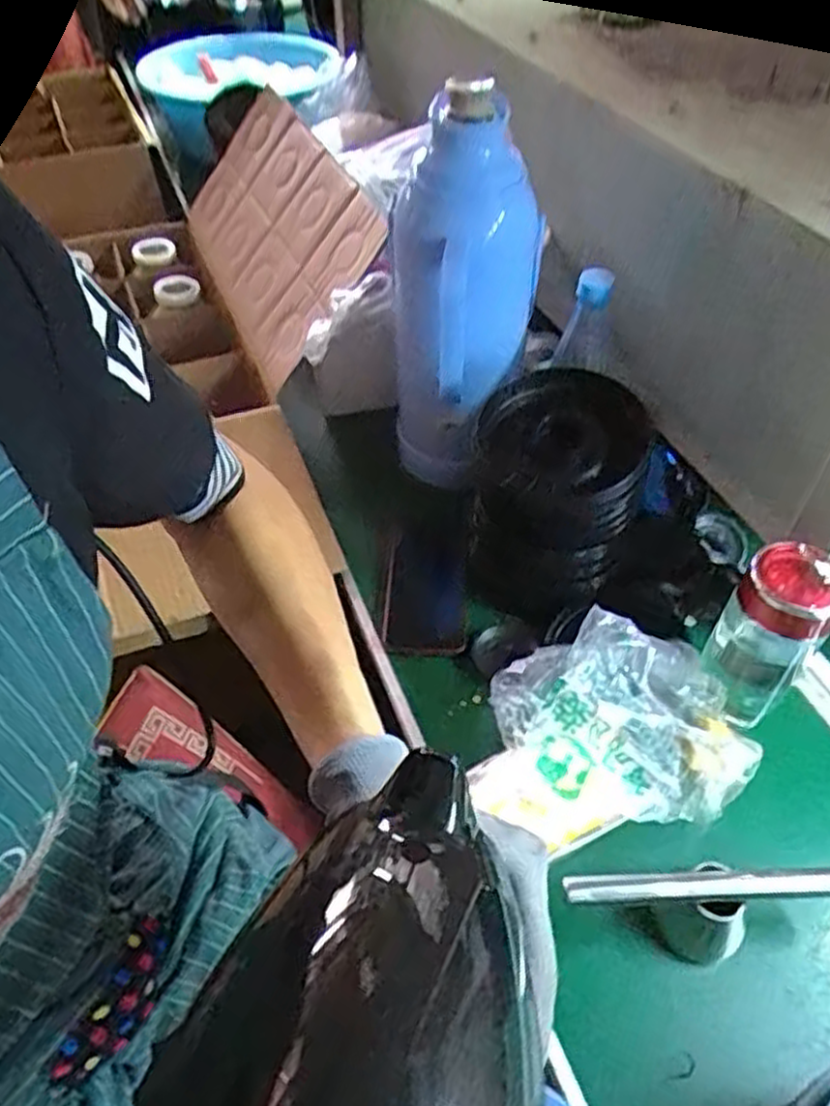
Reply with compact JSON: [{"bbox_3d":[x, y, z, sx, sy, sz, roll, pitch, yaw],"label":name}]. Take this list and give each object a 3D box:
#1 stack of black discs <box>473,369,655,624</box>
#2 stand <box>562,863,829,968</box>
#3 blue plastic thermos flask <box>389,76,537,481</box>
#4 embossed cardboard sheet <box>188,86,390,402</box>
[{"bbox_3d":[0.121,-0.048,0.676,0.141,0.168,0.132,15,48,12],"label":"stack of black discs"},{"bbox_3d":[0.199,0.244,0.511,0.200,0.080,0.041,0,47,-1],"label":"stand"},{"bbox_3d":[0.041,-0.206,0.687,0.133,0.332,0.116,3,47,2],"label":"blue plastic thermos flask"},{"bbox_3d":[-0.165,-0.370,0.897,0.025,0.223,0.401,11,38,-44],"label":"embossed cardboard sheet"}]

